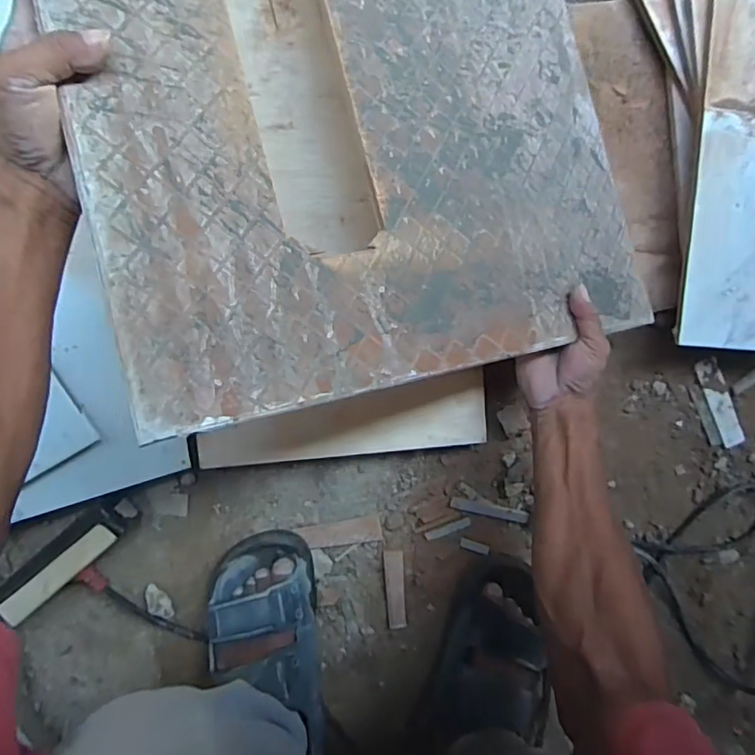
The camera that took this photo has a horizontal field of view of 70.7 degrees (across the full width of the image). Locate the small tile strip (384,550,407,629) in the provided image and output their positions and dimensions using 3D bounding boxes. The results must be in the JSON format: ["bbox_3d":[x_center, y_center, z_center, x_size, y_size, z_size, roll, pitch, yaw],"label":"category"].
[{"bbox_3d":[0.021,0.236,0.592,0.021,0.006,0.087,-3,94,-6],"label":"small tile strip"}]

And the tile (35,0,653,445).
[{"bbox_3d":[0.015,-0.244,0.429,0.483,0.005,0.481,-13,87,-31],"label":"tile"}]

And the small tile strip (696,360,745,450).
[{"bbox_3d":[0.408,0.030,0.633,0.029,0.006,0.109,-24,95,-4],"label":"small tile strip"}]

